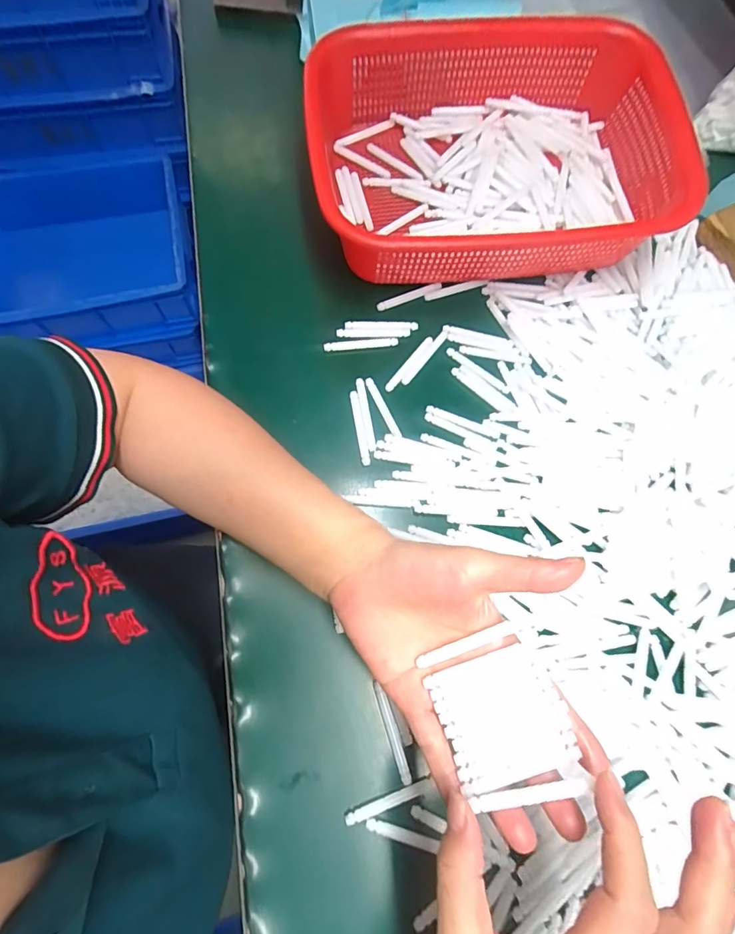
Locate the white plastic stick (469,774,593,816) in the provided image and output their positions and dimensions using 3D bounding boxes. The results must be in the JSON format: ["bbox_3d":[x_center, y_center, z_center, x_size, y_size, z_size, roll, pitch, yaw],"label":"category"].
[{"bbox_3d":[0.073,0.149,0.211,0.052,0.005,0.006,-20,72,12],"label":"white plastic stick"}]

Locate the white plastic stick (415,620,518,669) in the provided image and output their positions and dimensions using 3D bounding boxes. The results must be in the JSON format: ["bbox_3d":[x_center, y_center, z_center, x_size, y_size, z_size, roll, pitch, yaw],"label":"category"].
[{"bbox_3d":[0.052,0.093,0.242,0.053,0.004,0.006,-28,74,13],"label":"white plastic stick"}]

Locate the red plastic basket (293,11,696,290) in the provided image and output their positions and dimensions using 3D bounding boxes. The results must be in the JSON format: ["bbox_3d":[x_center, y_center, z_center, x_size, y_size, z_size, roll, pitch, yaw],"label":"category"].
[{"bbox_3d":[0.106,-0.246,0.382,0.291,0.086,0.207,-5,72,-3],"label":"red plastic basket"}]

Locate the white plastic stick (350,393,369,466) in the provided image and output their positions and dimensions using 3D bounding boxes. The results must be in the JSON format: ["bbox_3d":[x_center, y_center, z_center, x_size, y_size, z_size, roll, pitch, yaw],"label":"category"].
[{"bbox_3d":[-0.006,-0.030,0.349,0.006,0.004,0.058,-9,72,-5],"label":"white plastic stick"}]

